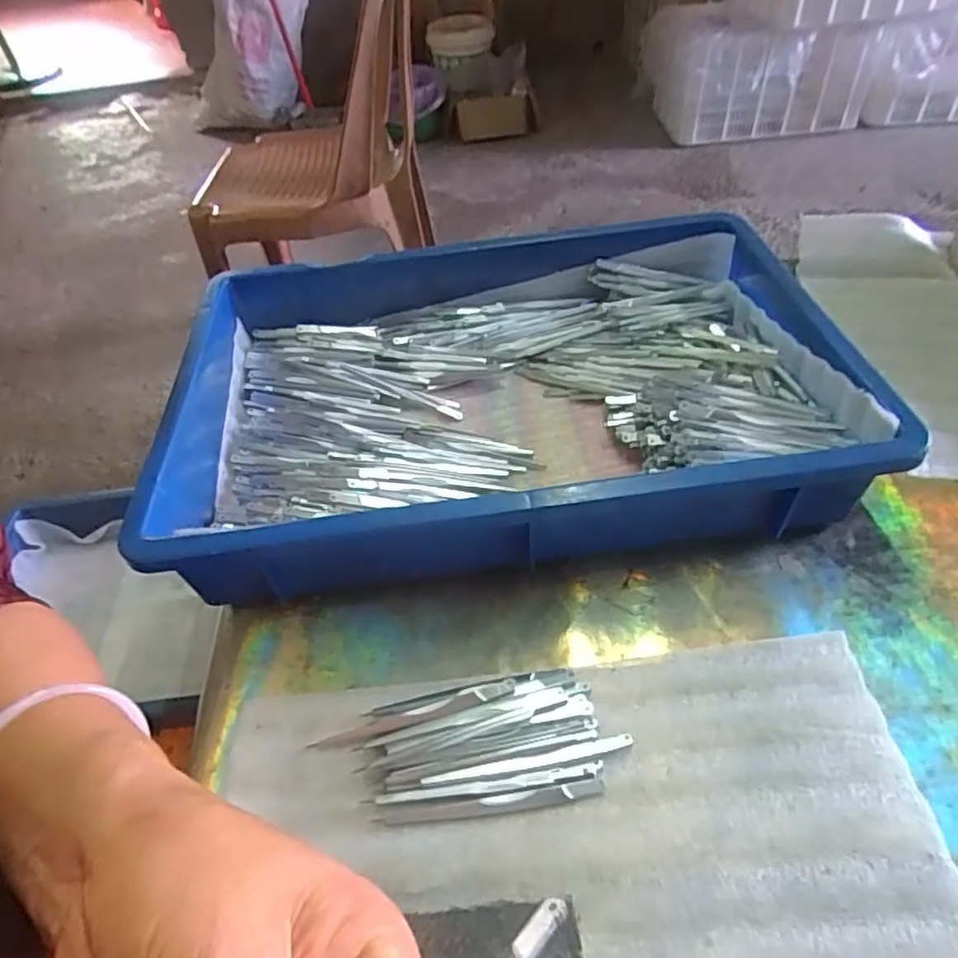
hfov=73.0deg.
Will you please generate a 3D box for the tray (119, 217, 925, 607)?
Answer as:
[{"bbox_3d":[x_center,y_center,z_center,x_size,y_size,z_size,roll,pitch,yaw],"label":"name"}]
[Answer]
[{"bbox_3d":[0.010,-0.067,0.442,0.425,0.073,0.276,-6,47,-2],"label":"tray"}]

